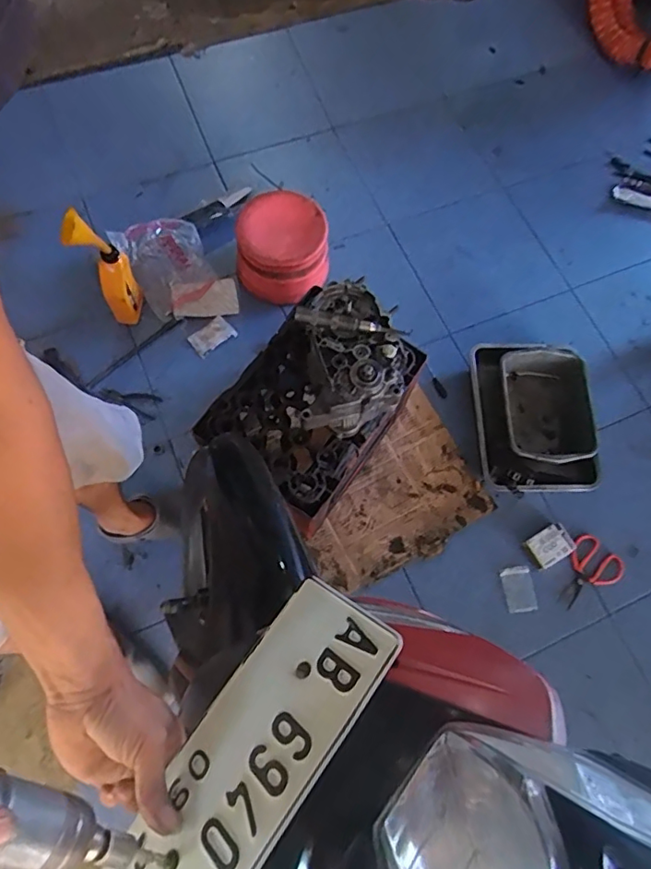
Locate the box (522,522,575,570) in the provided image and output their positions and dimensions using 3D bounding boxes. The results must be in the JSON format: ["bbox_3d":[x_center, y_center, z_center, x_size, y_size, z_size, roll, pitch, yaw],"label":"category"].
[{"bbox_3d":[0.537,0.266,1.288,0.105,0.025,0.076,-28,74,-13],"label":"box"}]

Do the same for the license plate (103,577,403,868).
[{"bbox_3d":[-0.059,0.235,0.382,0.107,0.008,0.269,20,66,46],"label":"license plate"}]

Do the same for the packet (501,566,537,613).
[{"bbox_3d":[0.460,0.369,1.280,0.068,0.009,0.102,-12,72,9],"label":"packet"}]

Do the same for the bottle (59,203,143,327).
[{"bbox_3d":[-0.534,-0.410,1.305,0.077,0.362,0.119,-1,70,-3],"label":"bottle"}]

